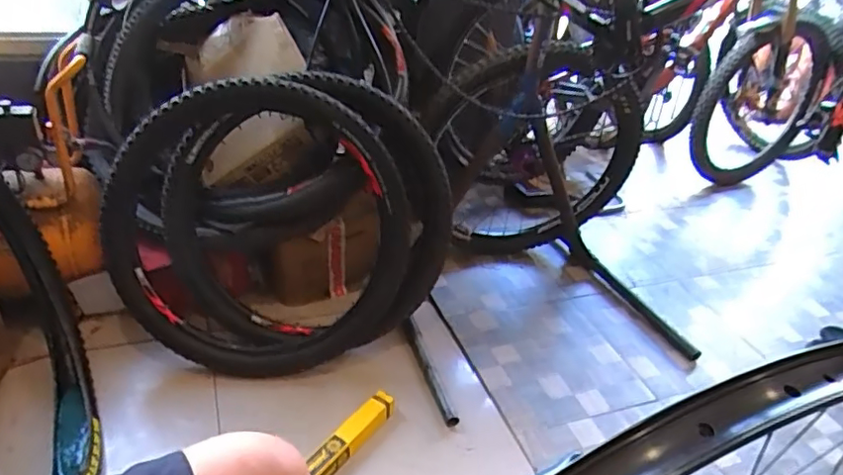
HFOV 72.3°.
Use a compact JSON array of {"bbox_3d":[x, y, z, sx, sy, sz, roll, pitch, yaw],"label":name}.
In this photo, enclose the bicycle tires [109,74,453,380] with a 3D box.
[{"bbox_3d":[-0.326,-0.022,1.330,0.782,0.664,0.153,-6,14,-1],"label":"bicycle tires"}]

